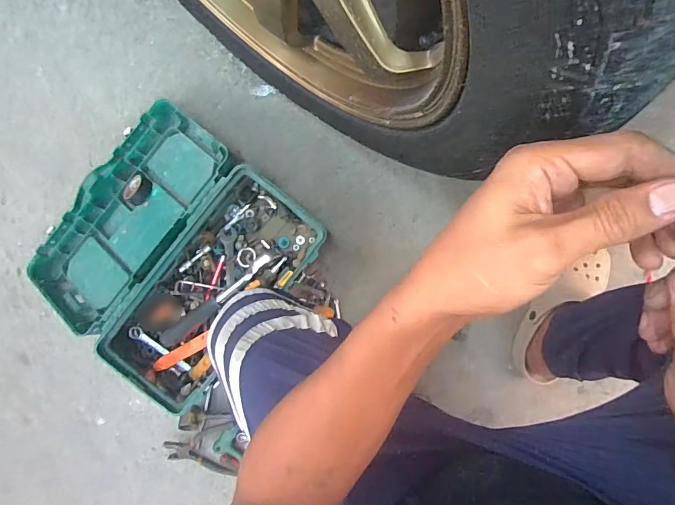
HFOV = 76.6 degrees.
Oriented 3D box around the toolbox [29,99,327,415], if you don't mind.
[{"bbox_3d":[-0.263,0.006,0.680,0.357,0.104,0.372,39,90,-3],"label":"toolbox"}]

